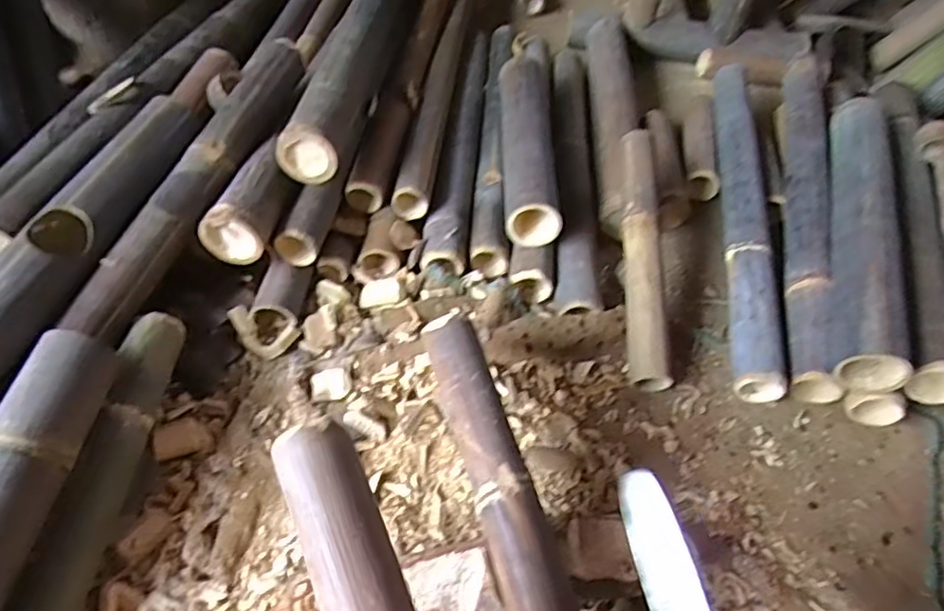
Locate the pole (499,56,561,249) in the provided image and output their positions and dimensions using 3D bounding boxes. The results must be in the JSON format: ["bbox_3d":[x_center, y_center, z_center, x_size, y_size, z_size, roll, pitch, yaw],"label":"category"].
[{"bbox_3d":[0.090,-0.253,0.943,0.087,0.068,0.404,4,49,-4],"label":"pole"}]

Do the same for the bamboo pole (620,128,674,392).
[{"bbox_3d":[0.226,-0.075,0.814,0.043,0.048,0.376,5,66,-2],"label":"bamboo pole"}]

